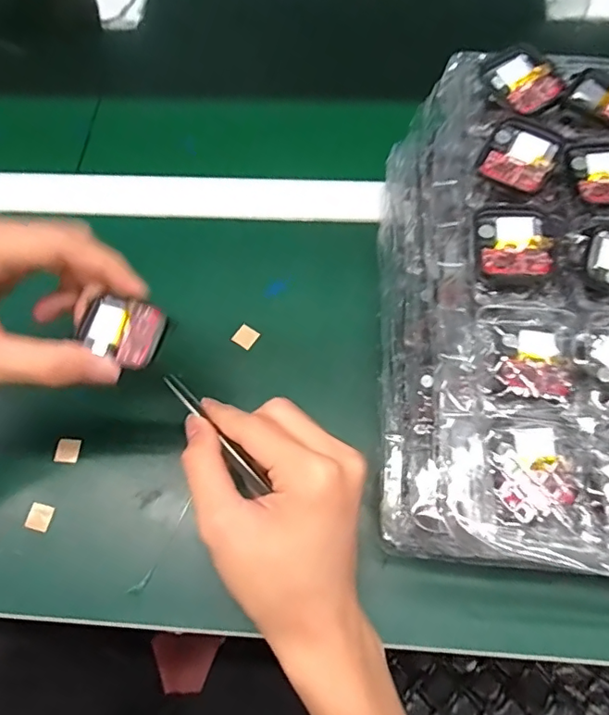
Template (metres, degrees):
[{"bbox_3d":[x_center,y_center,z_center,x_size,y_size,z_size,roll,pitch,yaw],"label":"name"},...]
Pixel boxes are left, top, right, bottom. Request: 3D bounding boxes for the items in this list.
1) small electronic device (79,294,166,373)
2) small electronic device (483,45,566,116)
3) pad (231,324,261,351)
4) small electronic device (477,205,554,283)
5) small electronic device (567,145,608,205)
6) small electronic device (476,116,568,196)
[{"bbox_3d":[-0.095,-0.014,0.280,0.042,0.010,0.034,24,68,13],"label":"small electronic device"},{"bbox_3d":[0.126,-0.157,0.302,0.037,0.011,0.039,-25,66,-9],"label":"small electronic device"},{"bbox_3d":[-0.043,-0.015,0.388,0.015,0.004,0.016,32,70,16],"label":"pad"},{"bbox_3d":[0.102,-0.056,0.260,0.033,0.005,0.040,2,65,4],"label":"small electronic device"},{"bbox_3d":[0.156,-0.094,0.275,0.034,0.005,0.038,-1,65,3],"label":"small electronic device"},{"bbox_3d":[0.114,-0.107,0.281,0.036,0.008,0.040,28,69,15],"label":"small electronic device"}]

